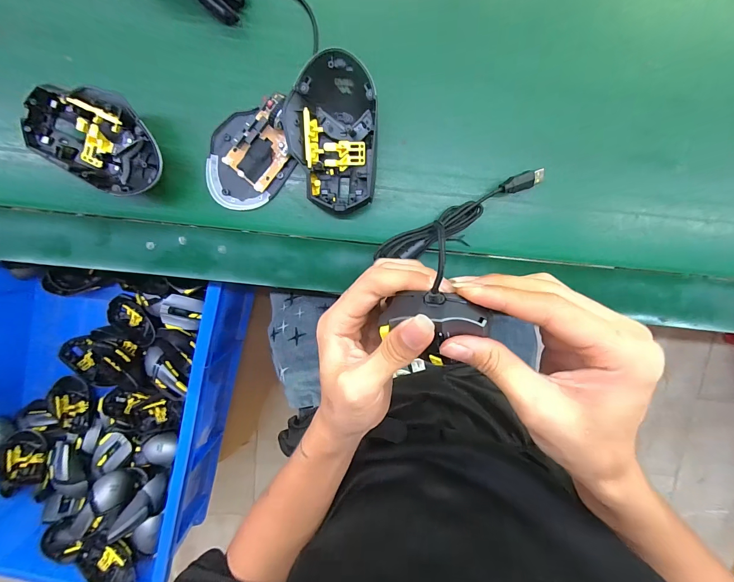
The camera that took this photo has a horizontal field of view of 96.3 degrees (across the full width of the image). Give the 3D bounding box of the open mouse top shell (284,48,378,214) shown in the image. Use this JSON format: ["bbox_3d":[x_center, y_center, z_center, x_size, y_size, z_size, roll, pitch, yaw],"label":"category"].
[{"bbox_3d":[-0.027,-0.128,0.282,0.072,0.044,0.115,-7,100,1],"label":"open mouse top shell"}]

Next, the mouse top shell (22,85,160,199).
[{"bbox_3d":[-0.228,-0.131,0.281,0.096,0.043,0.071,23,99,-4],"label":"mouse top shell"}]

